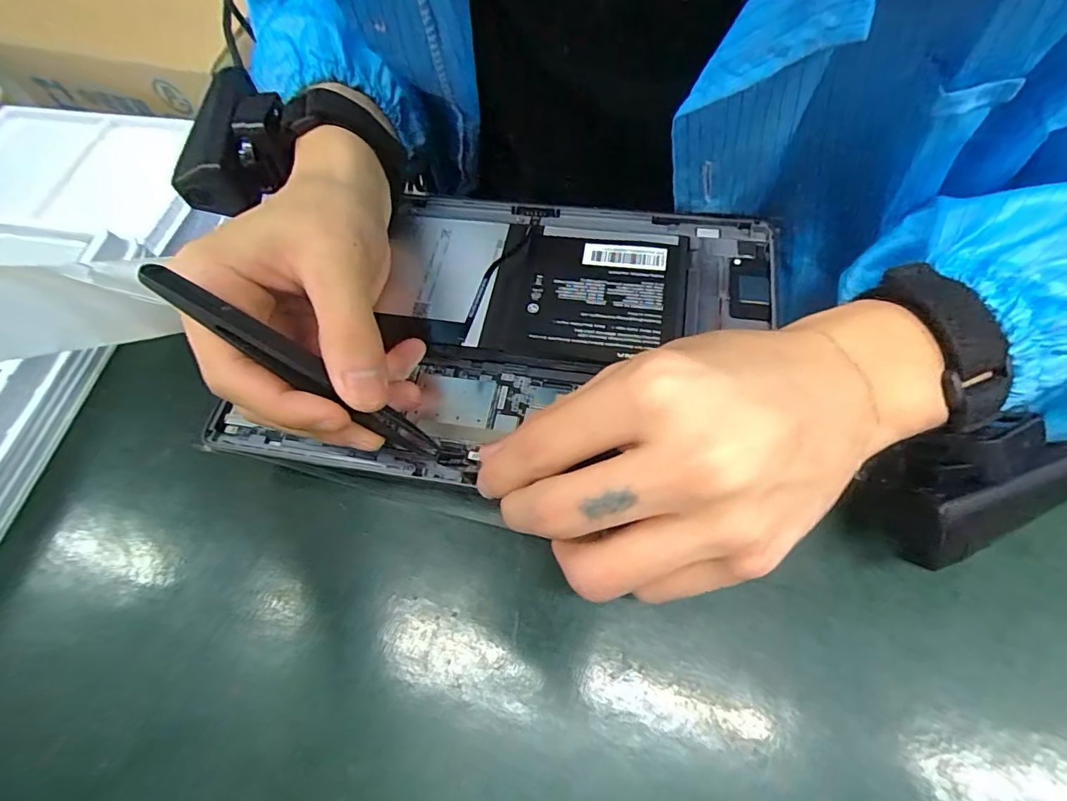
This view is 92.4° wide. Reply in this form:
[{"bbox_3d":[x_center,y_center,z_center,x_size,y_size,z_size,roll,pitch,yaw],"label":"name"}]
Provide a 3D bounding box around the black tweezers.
[{"bbox_3d":[-0.084,-0.012,0.185,0.112,0.012,0.011,36,62,-16],"label":"black tweezers"}]

